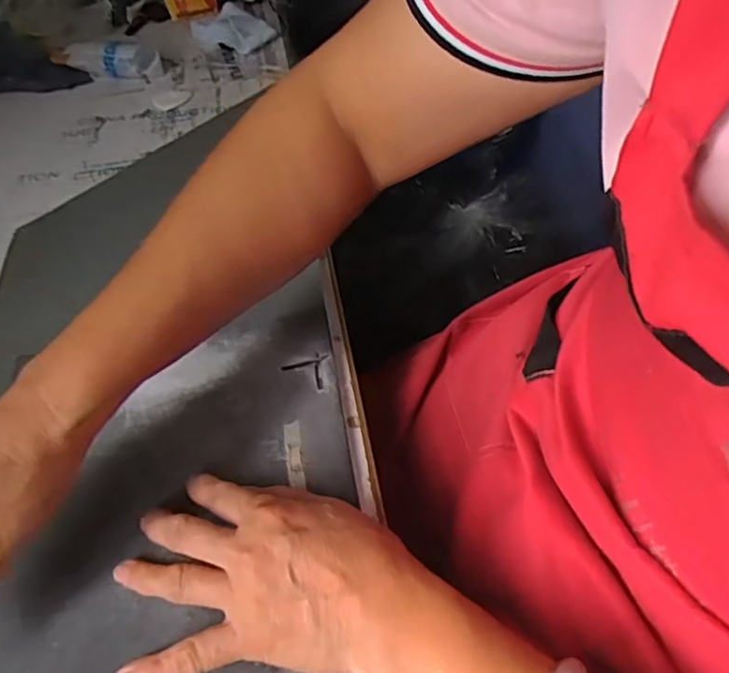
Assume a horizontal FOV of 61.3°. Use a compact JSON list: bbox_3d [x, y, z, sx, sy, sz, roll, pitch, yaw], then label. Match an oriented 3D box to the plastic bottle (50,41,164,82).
[{"bbox_3d":[-0.316,-0.334,0.743,0.137,0.038,0.040,7,49,13],"label":"plastic bottle"}]

